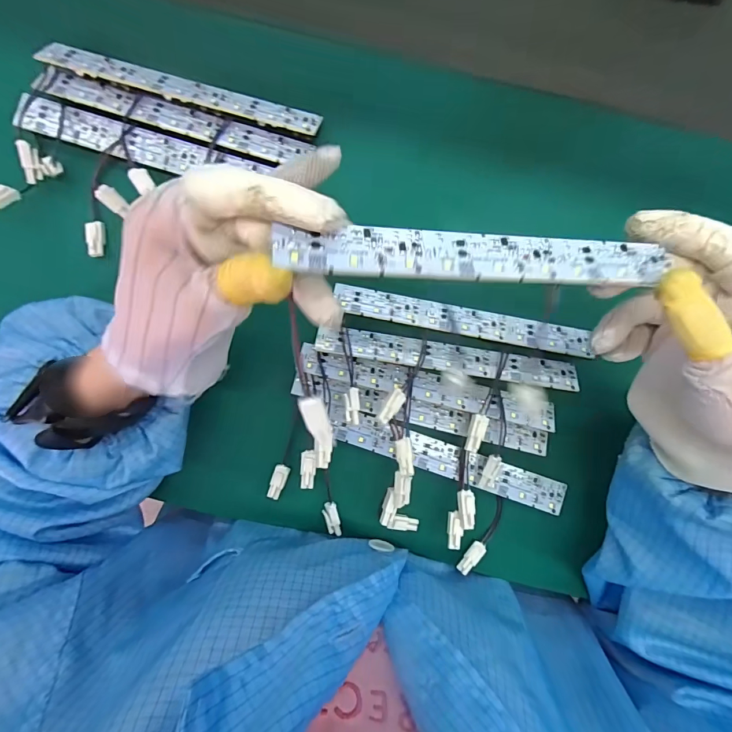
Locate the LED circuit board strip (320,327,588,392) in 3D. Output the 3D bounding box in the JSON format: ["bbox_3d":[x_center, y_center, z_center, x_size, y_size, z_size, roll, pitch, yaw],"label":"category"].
[{"bbox_3d":[0.060,-0.006,0.292,0.190,0.006,0.020,9,93,-2],"label":"LED circuit board strip"}]

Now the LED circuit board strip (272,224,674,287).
[{"bbox_3d":[0.054,-0.049,0.180,0.181,0.004,0.025,0,69,-12],"label":"LED circuit board strip"}]

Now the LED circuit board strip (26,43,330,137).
[{"bbox_3d":[-0.127,-0.192,0.279,0.193,0.008,0.019,15,93,-2],"label":"LED circuit board strip"}]

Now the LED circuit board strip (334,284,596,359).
[{"bbox_3d":[0.071,-0.034,0.290,0.184,0.008,0.021,10,93,-2],"label":"LED circuit board strip"}]

